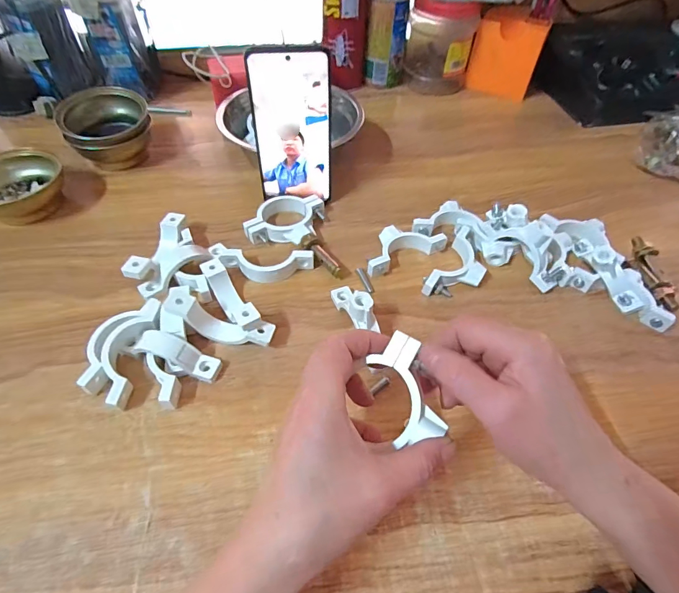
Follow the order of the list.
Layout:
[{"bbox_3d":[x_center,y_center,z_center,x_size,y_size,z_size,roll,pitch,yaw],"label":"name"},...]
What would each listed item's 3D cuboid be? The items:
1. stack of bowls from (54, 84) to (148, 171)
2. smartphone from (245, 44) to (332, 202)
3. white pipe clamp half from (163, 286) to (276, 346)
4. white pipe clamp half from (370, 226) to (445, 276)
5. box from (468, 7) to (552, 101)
[{"bbox_3d":[-0.280,-0.203,0.500,0.095,0.069,0.079,-23,55,-19],"label":"stack of bowls"},{"bbox_3d":[-0.046,-0.164,0.404,0.075,0.146,0.006,-4,47,-5],"label":"smartphone"},{"bbox_3d":[-0.099,0.021,0.342,0.089,0.035,0.024,15,52,10],"label":"white pipe clamp half"},{"bbox_3d":[0.060,-0.052,0.415,0.090,0.018,0.044,-23,55,-19],"label":"white pipe clamp half"},{"bbox_3d":[0.257,-0.368,0.622,0.097,0.098,0.063,24,54,17],"label":"box"}]

